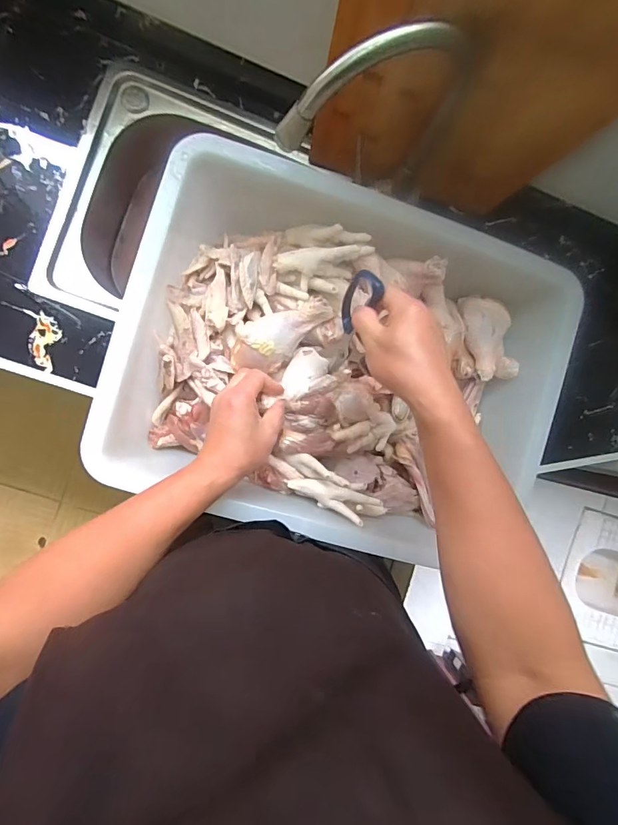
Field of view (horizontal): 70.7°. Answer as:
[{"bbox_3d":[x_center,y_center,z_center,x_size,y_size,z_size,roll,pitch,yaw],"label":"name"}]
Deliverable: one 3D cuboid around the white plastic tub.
[{"bbox_3d":[0.038,-0.052,0.541,0.501,0.137,0.386,15,88,-7],"label":"white plastic tub"}]

